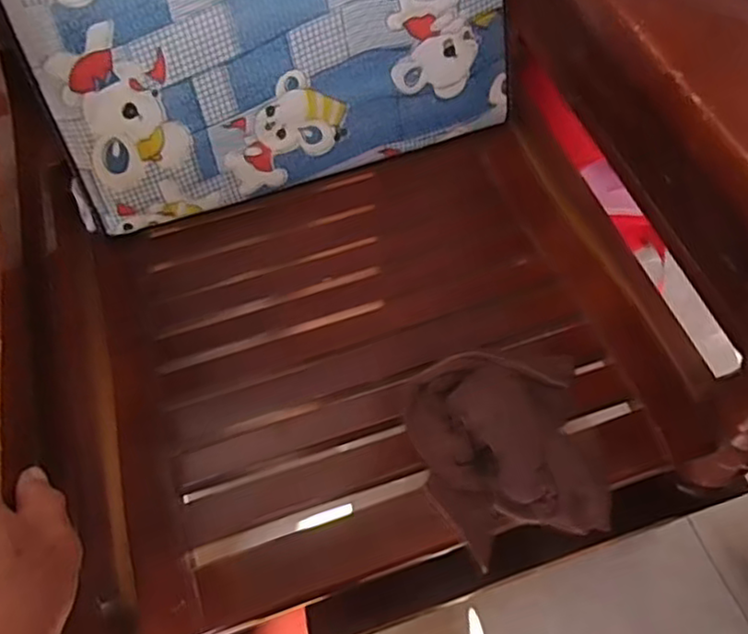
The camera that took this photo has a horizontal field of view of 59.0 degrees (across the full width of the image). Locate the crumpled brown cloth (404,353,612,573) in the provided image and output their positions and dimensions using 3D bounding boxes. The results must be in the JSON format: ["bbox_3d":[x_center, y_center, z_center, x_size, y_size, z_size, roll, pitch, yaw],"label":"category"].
[{"bbox_3d":[0.119,0.102,0.575,0.160,0.054,0.182,-15,61,-7],"label":"crumpled brown cloth"}]

